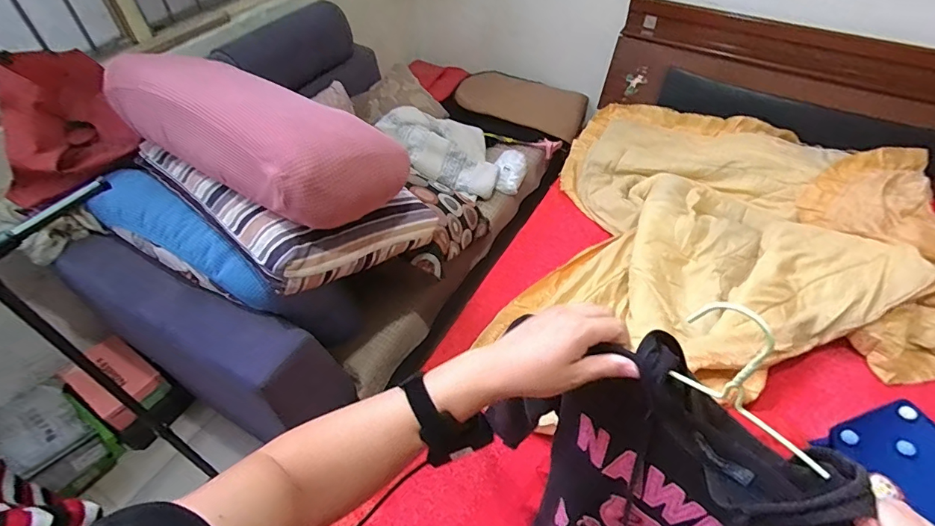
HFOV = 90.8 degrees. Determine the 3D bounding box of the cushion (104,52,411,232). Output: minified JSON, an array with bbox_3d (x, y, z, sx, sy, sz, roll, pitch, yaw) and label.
[{"bbox_3d":[-0.522,-0.298,1.047,0.748,0.219,0.262,25,53,21],"label":"cushion"}]

